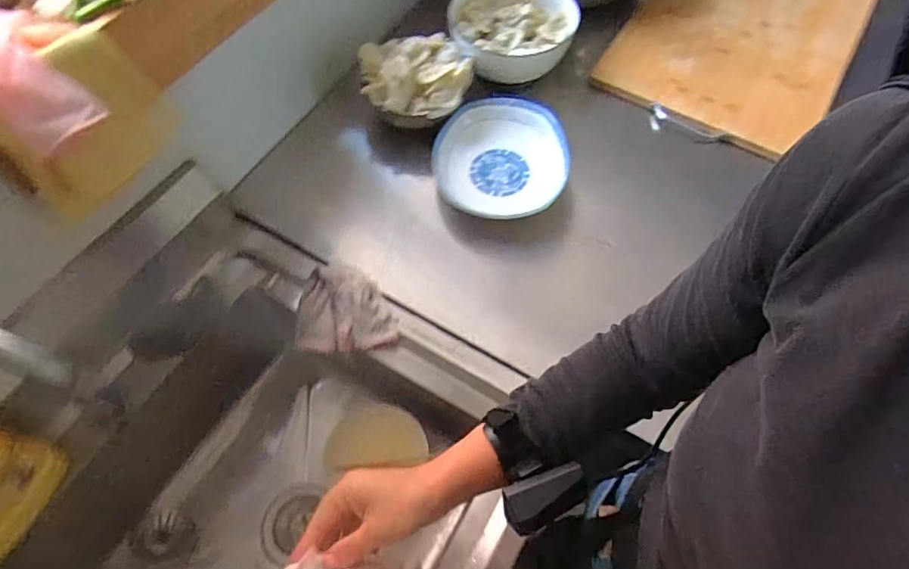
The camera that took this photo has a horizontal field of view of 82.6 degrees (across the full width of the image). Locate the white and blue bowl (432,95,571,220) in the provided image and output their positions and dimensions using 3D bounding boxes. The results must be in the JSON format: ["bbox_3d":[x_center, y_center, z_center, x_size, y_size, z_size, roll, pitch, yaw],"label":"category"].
[{"bbox_3d":[0.071,-0.186,0.807,0.205,0.071,0.225,15,63,8],"label":"white and blue bowl"}]

